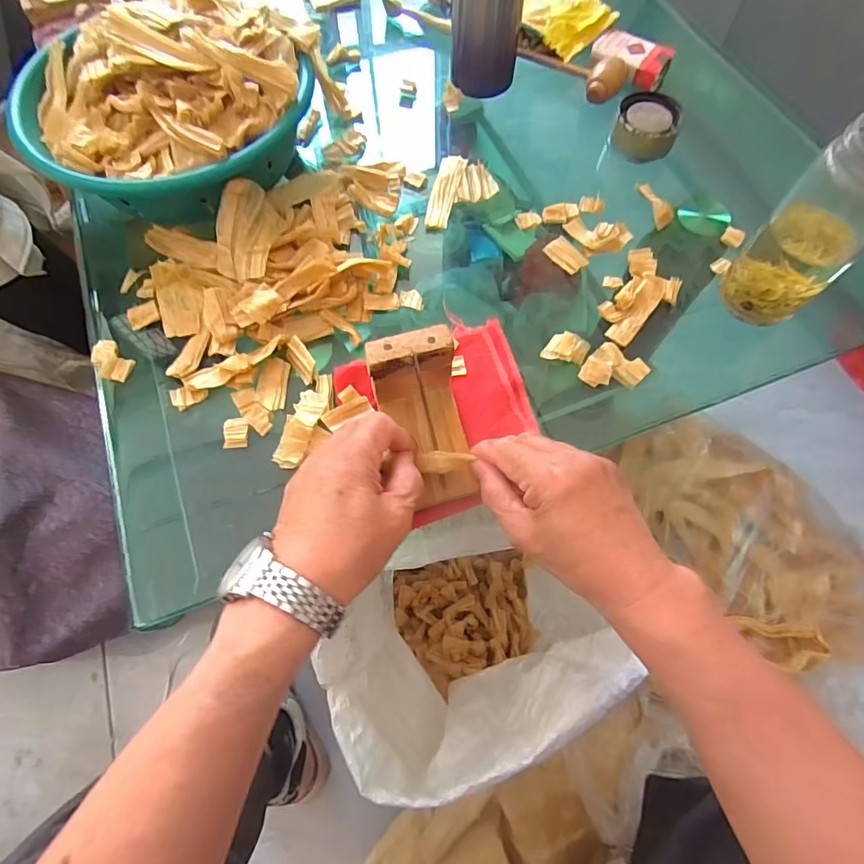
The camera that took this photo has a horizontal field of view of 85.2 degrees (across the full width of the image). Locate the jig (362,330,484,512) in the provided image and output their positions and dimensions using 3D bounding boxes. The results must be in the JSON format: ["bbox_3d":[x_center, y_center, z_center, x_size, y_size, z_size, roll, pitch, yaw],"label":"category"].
[{"bbox_3d":[-0.005,-0.007,0.333,0.061,0.069,0.103,-12,69,-4],"label":"jig"}]

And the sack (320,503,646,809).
[{"bbox_3d":[0.018,0.237,0.529,0.252,0.286,0.252,-28,71,-10],"label":"sack"}]

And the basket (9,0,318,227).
[{"bbox_3d":[-0.238,-0.305,0.447,0.265,0.111,0.236,-23,70,-9],"label":"basket"}]

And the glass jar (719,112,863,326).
[{"bbox_3d":[0.294,-0.152,0.356,0.067,0.146,0.067,0,68,0],"label":"glass jar"}]

